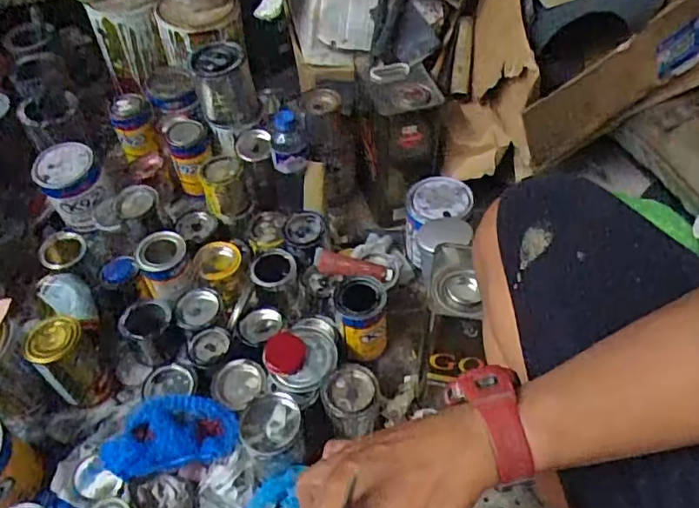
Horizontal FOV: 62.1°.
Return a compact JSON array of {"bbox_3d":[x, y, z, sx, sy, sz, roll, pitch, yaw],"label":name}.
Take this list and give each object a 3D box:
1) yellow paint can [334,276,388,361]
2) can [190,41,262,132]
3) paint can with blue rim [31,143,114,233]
[{"bbox_3d":[0.017,0.096,0.851,0.073,0.132,0.087,-3,50,0],"label":"yellow paint can"},{"bbox_3d":[-0.214,-0.286,1.004,0.093,0.138,0.093,-1,50,1],"label":"can"},{"bbox_3d":[-0.468,-0.113,0.997,0.100,0.117,0.098,-1,50,1],"label":"paint can with blue rim"}]

